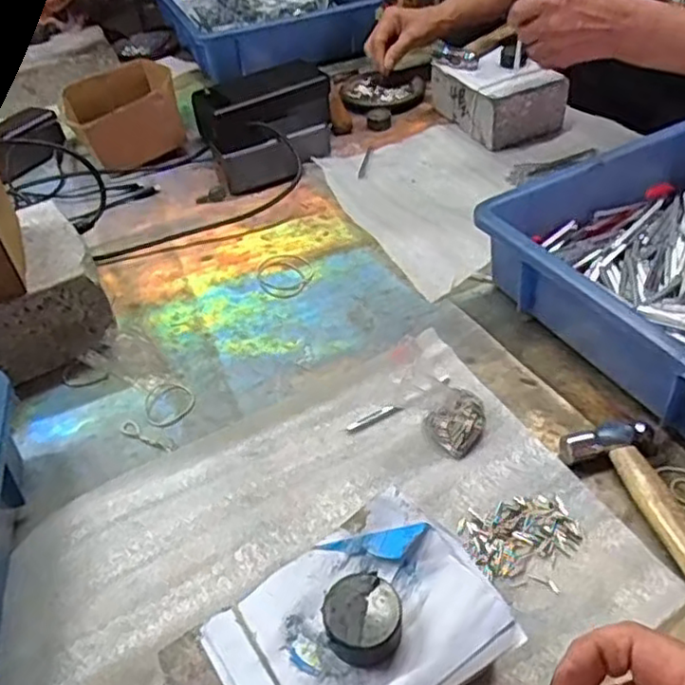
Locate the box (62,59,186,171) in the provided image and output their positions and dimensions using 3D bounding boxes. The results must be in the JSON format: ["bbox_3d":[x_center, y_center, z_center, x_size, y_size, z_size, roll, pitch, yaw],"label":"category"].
[{"bbox_3d":[-0.269,-0.281,0.847,0.127,0.084,0.144,-24,45,-17],"label":"box"}]

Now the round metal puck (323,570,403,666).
[{"bbox_3d":[0.010,0.137,0.331,0.036,0.022,0.037,-4,42,4],"label":"round metal puck"}]

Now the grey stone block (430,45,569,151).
[{"bbox_3d":[0.186,-0.308,0.819,0.099,0.072,0.160,-22,44,-16],"label":"grey stone block"}]

